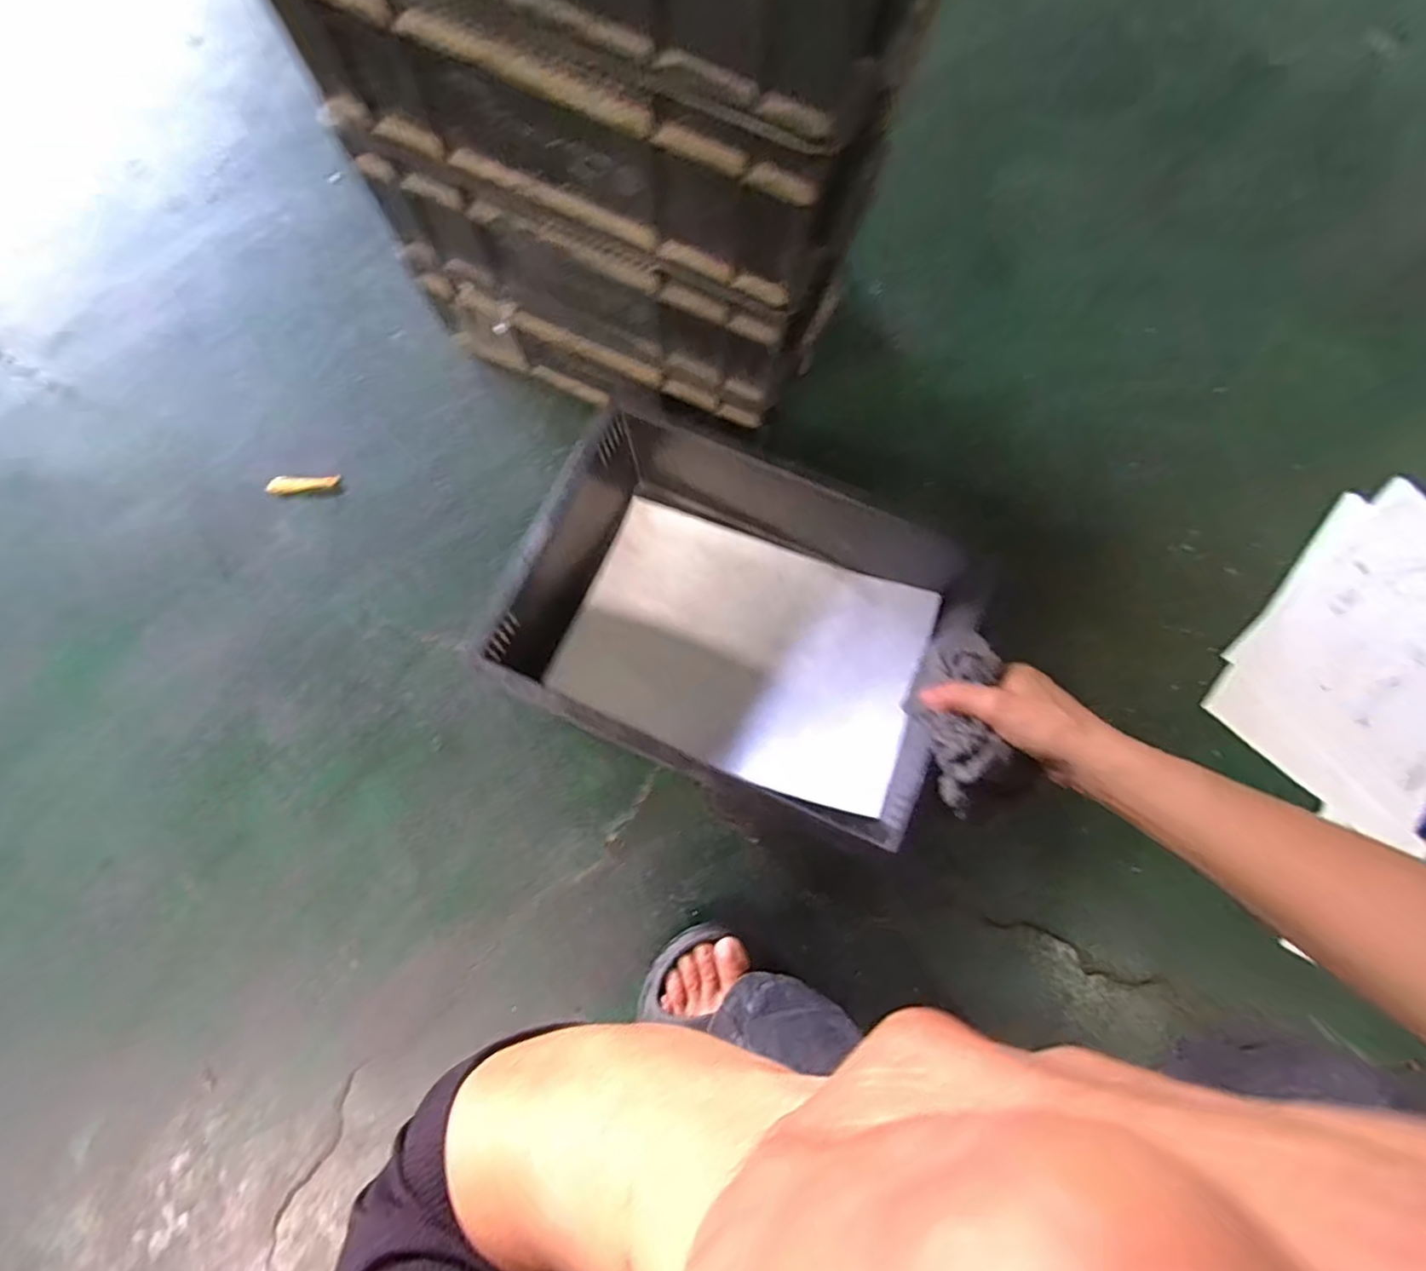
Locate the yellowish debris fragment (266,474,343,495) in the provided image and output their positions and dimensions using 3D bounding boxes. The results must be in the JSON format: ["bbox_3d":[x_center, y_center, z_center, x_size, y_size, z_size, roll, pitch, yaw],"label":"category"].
[{"bbox_3d":[-0.380,-0.141,0.566,0.060,0.007,0.017,-5,77,-2],"label":"yellowish debris fragment"}]

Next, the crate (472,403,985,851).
[{"bbox_3d":[0.018,-0.012,0.498,0.324,0.113,0.241,24,78,5],"label":"crate"}]

